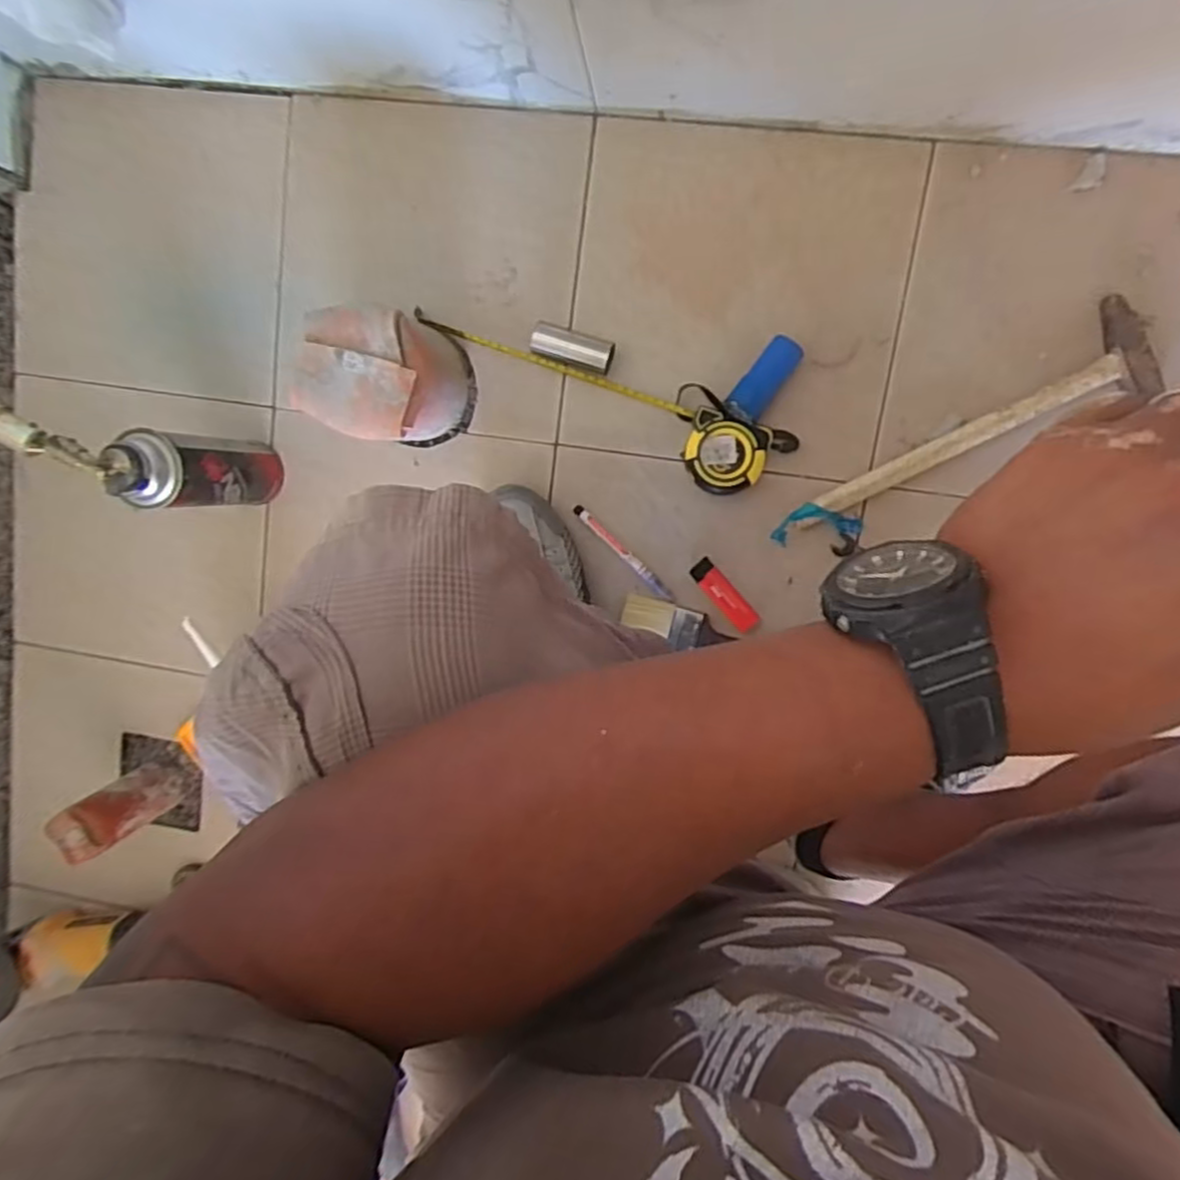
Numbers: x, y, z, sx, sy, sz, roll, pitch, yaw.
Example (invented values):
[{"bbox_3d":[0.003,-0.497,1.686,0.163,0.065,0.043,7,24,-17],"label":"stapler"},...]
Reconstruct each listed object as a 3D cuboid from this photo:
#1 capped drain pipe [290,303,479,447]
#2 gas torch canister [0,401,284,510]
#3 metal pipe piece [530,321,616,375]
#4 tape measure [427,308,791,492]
[{"bbox_3d":[-0.174,-0.188,0.636,0.097,0.154,0.113,27,99,4],"label":"capped drain pipe"},{"bbox_3d":[-0.398,-0.117,0.627,0.129,0.218,0.069,16,98,5],"label":"gas torch canister"},{"bbox_3d":[-0.016,-0.229,0.674,0.076,0.025,0.031,20,98,5],"label":"metal pipe piece"},{"bbox_3d":[0.005,-0.177,0.674,0.379,0.043,0.079,21,99,4],"label":"tape measure"}]

